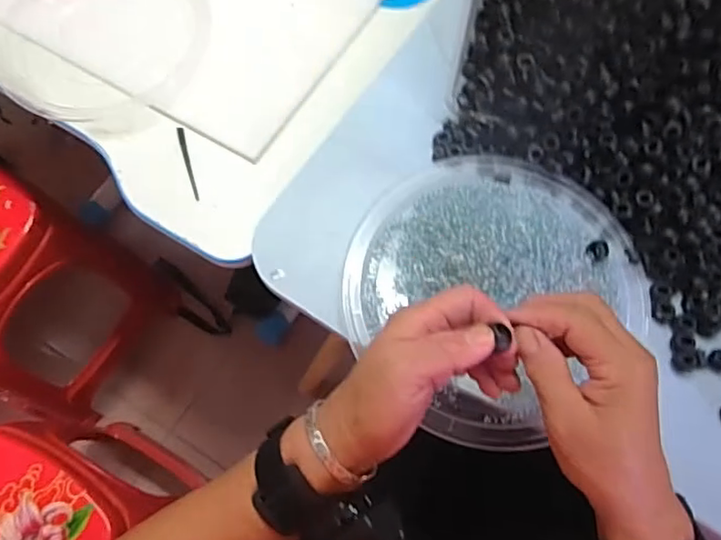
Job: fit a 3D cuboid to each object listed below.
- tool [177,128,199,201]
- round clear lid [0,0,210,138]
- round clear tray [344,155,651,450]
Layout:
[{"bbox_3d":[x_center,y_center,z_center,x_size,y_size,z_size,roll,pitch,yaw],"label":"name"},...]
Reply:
[{"bbox_3d":[-0.178,-0.110,0.620,0.007,0.004,0.088,-16,69,-3],"label":"tool"},{"bbox_3d":[-0.289,-0.267,0.679,0.236,0.014,0.232,-1,69,3],"label":"round clear lid"},{"bbox_3d":[0.104,0.002,0.480,0.227,0.020,0.215,-1,69,3],"label":"round clear tray"}]

